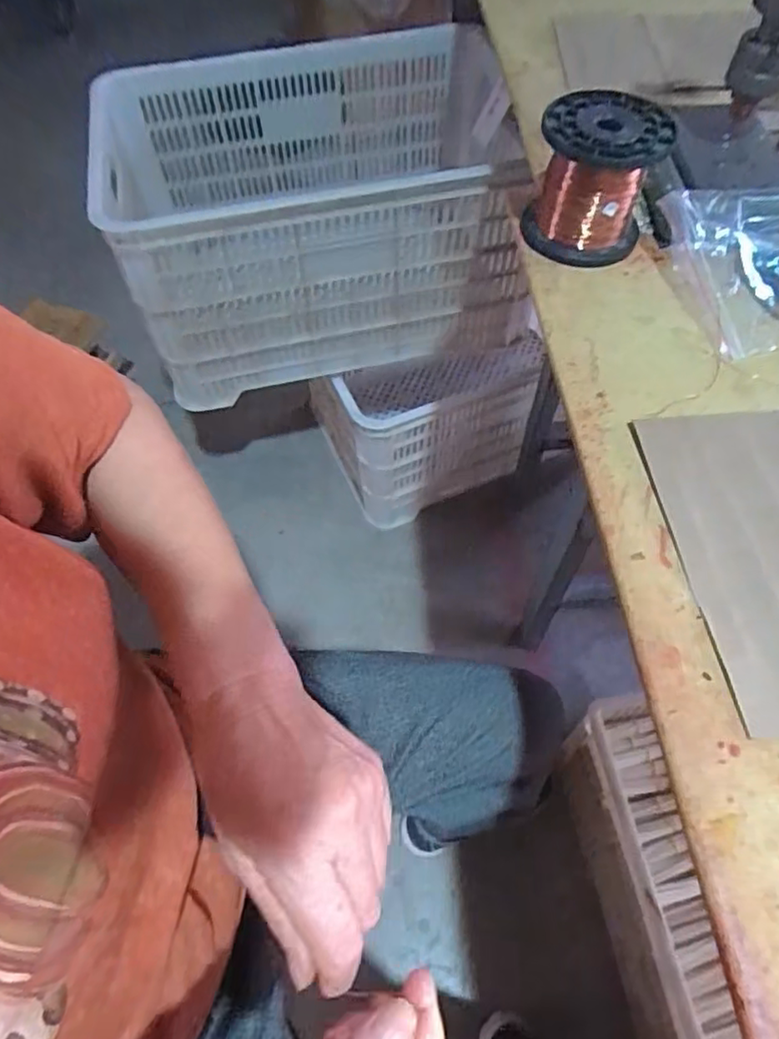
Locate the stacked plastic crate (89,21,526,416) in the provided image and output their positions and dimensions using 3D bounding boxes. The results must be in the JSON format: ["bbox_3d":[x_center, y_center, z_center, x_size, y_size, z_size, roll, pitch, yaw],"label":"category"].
[{"bbox_3d":[-0.110,-0.492,0.988,0.607,0.305,0.436,-13,58,-7],"label":"stacked plastic crate"}]

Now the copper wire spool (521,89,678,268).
[{"bbox_3d":[0.164,-0.272,0.497,0.097,0.090,0.090,15,59,11],"label":"copper wire spool"}]

